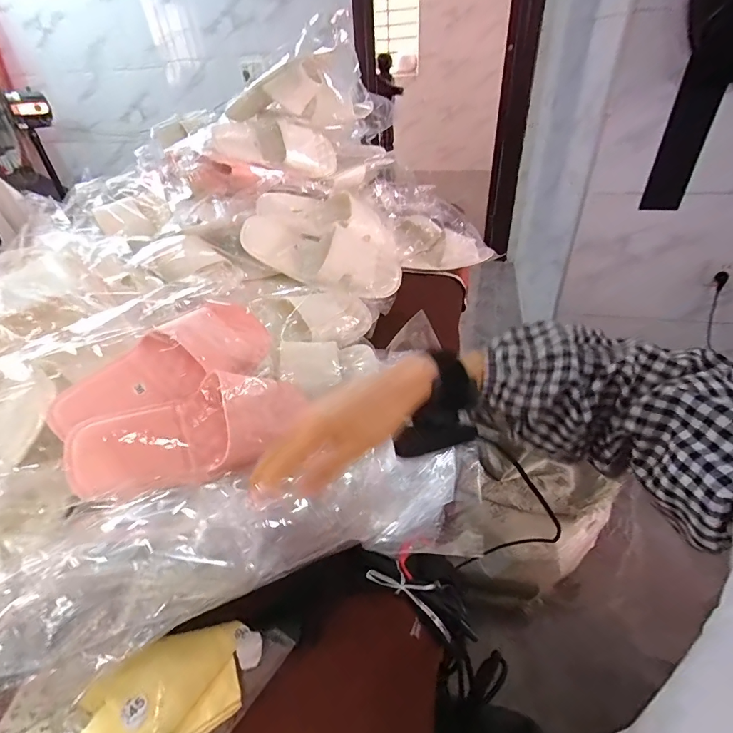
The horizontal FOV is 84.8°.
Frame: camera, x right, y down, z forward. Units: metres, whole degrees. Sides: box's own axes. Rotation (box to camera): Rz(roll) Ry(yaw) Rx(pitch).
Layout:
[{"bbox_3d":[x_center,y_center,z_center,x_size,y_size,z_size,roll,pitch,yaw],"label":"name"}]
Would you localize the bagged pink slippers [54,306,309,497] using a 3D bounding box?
[{"bbox_3d":[-0.199,0.020,0.430,0.217,0.079,0.216,-23,42,-23],"label":"bagged pink slippers"}]

